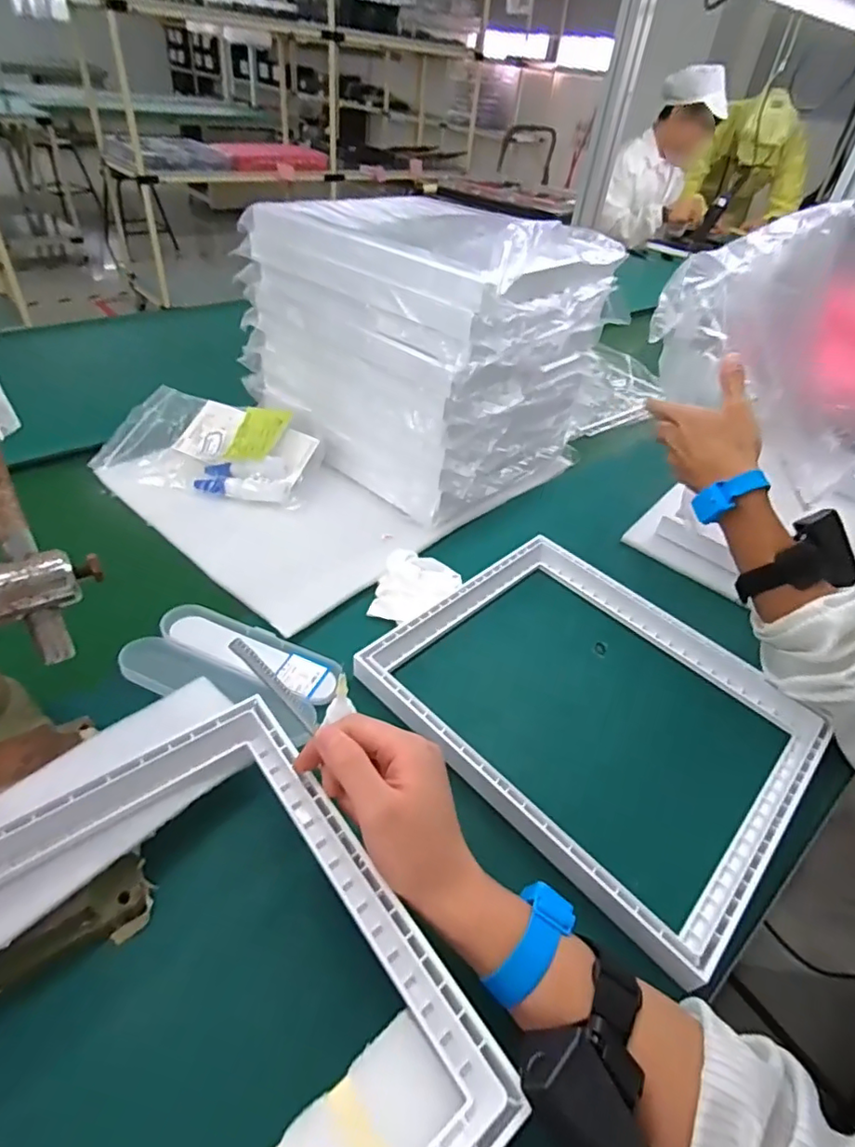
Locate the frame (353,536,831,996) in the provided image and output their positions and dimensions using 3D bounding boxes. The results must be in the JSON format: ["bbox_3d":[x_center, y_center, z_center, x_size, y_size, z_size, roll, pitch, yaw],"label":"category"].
[{"bbox_3d":[0.143,0.110,0.498,0.327,0.029,0.279,36,49,28],"label":"frame"}]

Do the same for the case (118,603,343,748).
[{"bbox_3d":[-0.165,0.082,0.495,0.176,0.027,0.094,16,43,10],"label":"case"}]

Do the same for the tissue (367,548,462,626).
[{"bbox_3d":[-0.011,0.009,0.581,0.070,0.034,0.097,21,44,14],"label":"tissue"}]

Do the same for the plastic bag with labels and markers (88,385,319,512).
[{"bbox_3d":[-0.265,-0.169,0.731,0.260,0.056,0.163,13,42,6],"label":"plastic bag with labels and markers"}]

